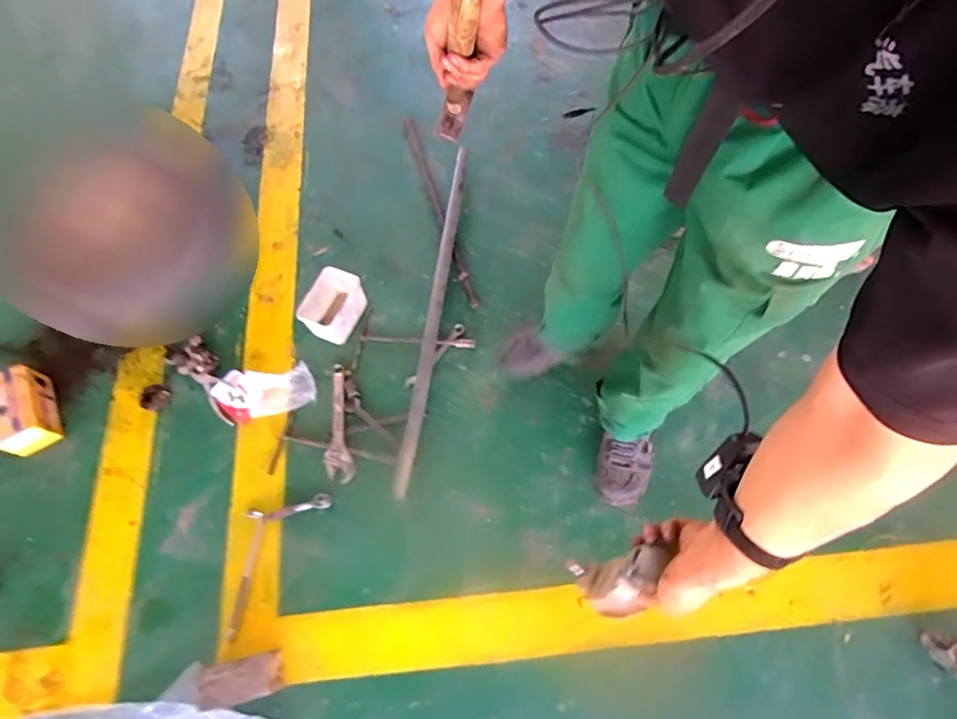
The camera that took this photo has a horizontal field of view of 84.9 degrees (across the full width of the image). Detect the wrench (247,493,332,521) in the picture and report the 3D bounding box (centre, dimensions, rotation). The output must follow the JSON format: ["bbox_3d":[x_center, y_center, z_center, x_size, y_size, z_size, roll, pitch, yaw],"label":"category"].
[{"bbox_3d":[-0.408,0.319,1.127,0.184,0.014,0.033,-10,64,-2],"label":"wrench"}]

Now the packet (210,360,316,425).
[{"bbox_3d":[-0.509,0.071,1.233,0.233,0.047,0.130,-13,64,-3],"label":"packet"}]

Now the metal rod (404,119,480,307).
[{"bbox_3d":[-0.117,-0.445,1.465,0.029,0.033,0.717,-17,64,-5],"label":"metal rod"}]

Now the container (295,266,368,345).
[{"bbox_3d":[-0.357,-0.131,1.290,0.108,0.101,0.162,19,66,12],"label":"container"}]

